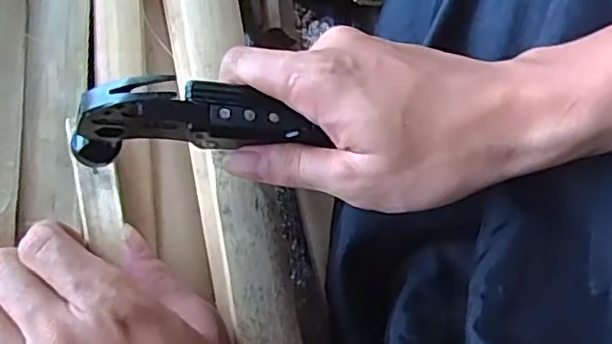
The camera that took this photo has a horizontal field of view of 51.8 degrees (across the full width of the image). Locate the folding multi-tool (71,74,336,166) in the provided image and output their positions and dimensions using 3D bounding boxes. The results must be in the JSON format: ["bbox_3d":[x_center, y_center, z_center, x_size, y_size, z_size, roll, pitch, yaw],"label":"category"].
[{"bbox_3d":[-0.041,-0.025,0.255,0.097,0.028,0.030,-3,63,-33],"label":"folding multi-tool"}]

